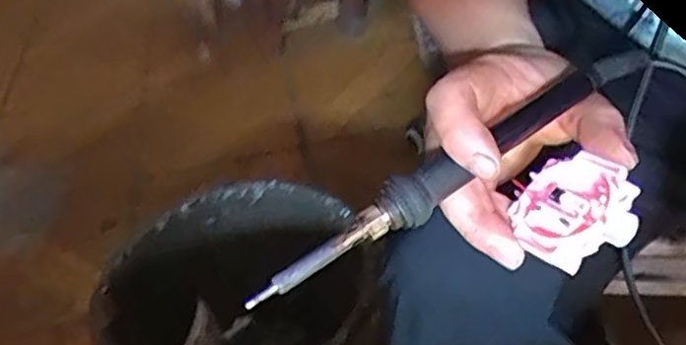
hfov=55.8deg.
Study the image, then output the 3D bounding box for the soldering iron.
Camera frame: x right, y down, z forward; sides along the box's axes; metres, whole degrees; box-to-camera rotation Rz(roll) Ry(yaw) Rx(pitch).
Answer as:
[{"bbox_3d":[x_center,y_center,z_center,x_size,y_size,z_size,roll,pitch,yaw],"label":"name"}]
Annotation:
[{"bbox_3d":[0.051,-0.004,0.281,0.208,0.015,0.016,-32,45,-15],"label":"soldering iron"}]

